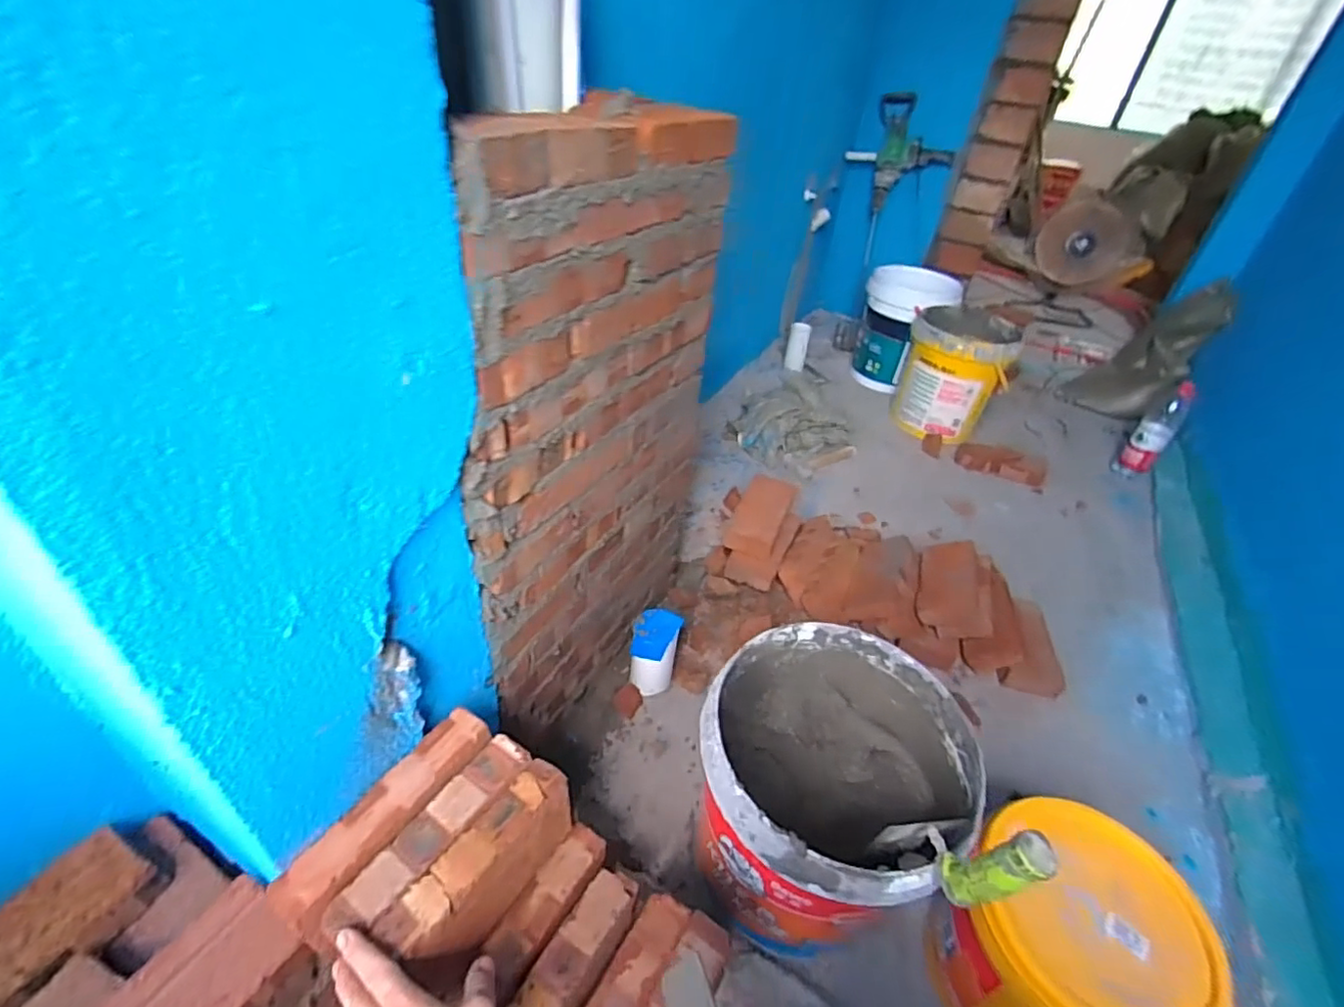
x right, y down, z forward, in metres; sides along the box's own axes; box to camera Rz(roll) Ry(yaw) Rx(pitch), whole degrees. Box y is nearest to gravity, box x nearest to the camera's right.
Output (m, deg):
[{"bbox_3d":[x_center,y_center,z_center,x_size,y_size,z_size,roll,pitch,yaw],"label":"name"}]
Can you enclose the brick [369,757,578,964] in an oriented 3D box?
[{"bbox_3d":[-0.181,0.355,0.573,0.056,0.092,0.204,27,43,23],"label":"brick"}]

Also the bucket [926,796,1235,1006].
[{"bbox_3d":[0.452,0.525,0.710,0.217,0.225,0.228,4,39,-3],"label":"bucket"}]

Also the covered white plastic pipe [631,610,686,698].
[{"bbox_3d":[-0.033,0.272,1.063,0.078,0.172,0.068,13,39,8],"label":"covered white plastic pipe"}]

